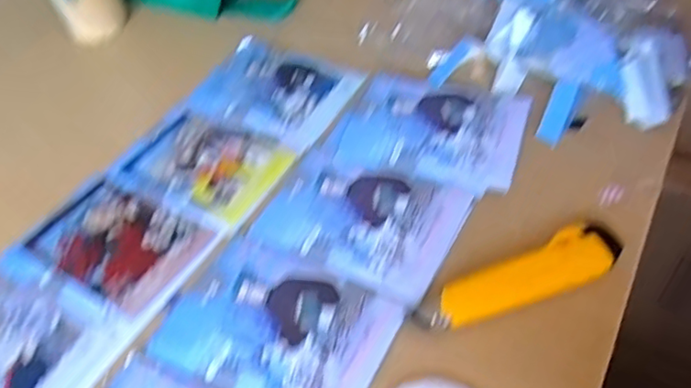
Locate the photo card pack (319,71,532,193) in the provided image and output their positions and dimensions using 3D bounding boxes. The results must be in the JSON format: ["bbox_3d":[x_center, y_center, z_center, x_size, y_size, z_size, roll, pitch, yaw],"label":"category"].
[{"bbox_3d":[0.072,-0.059,0.535,0.154,0.015,0.110,12,55,18],"label":"photo card pack"}]

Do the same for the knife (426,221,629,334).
[{"bbox_3d":[0.123,0.056,0.423,0.140,0.016,0.043,-22,51,-14],"label":"knife"}]

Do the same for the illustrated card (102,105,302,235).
[{"bbox_3d":[-0.121,-0.026,0.530,0.135,0.004,0.100,22,54,23],"label":"illustrated card"}]

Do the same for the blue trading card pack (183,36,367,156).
[{"bbox_3d":[-0.067,-0.098,0.583,0.138,0.009,0.111,21,54,22],"label":"blue trading card pack"}]

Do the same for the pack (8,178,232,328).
[{"bbox_3d":[-0.177,0.036,0.479,0.138,0.004,0.095,22,54,22],"label":"pack"}]

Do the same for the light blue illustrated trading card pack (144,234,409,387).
[{"bbox_3d":[-0.046,0.090,0.418,0.146,0.004,0.107,21,54,21],"label":"light blue illustrated trading card pack"}]

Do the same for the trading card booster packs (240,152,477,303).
[{"bbox_3d":[0.010,0.016,0.476,0.143,0.004,0.105,20,53,21],"label":"trading card booster packs"}]

